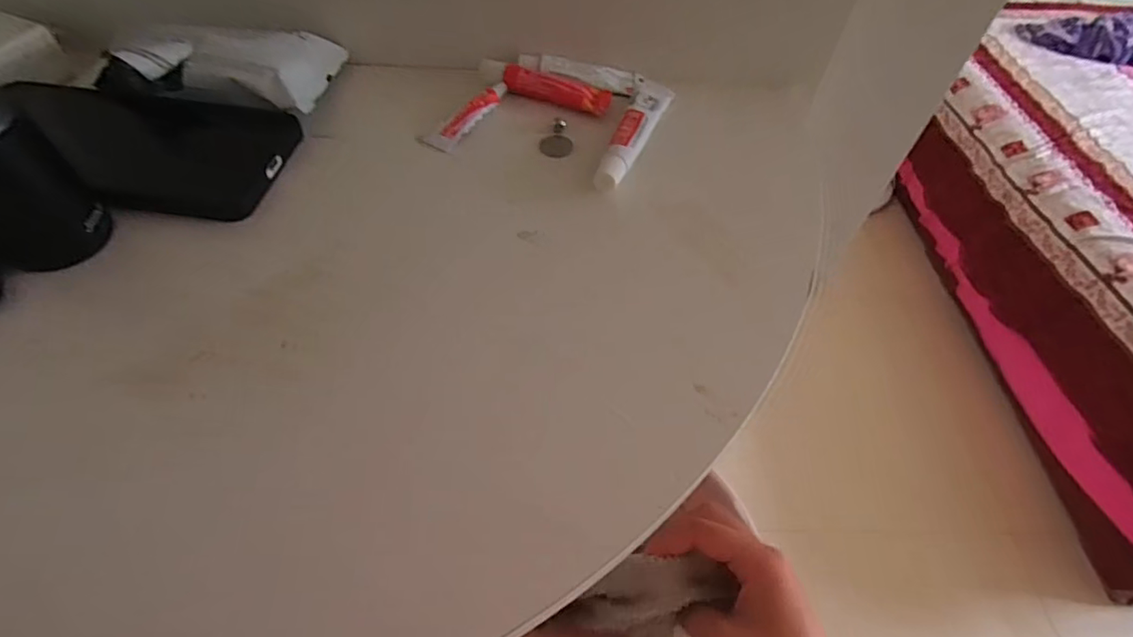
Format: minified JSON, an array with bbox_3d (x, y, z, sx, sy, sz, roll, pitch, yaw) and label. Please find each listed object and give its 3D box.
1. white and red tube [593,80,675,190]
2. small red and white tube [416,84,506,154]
[{"bbox_3d":[0.040,-0.109,0.309,0.020,0.012,0.108,18,53,10],"label":"white and red tube"},{"bbox_3d":[-0.054,-0.117,0.314,0.017,0.005,0.064,41,68,7],"label":"small red and white tube"}]

